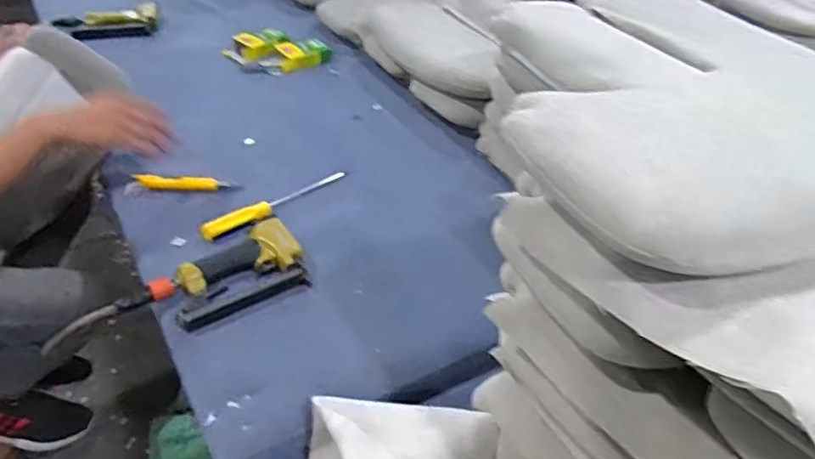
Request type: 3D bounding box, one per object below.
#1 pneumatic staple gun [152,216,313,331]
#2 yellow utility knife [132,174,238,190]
[{"bbox_3d":[-0.247,0.067,0.875,0.218,0.042,0.127,-25,49,-31],"label":"pneumatic staple gun"},{"bbox_3d":[-0.369,-0.078,1.037,0.160,0.025,0.019,1,38,-28],"label":"yellow utility knife"}]

